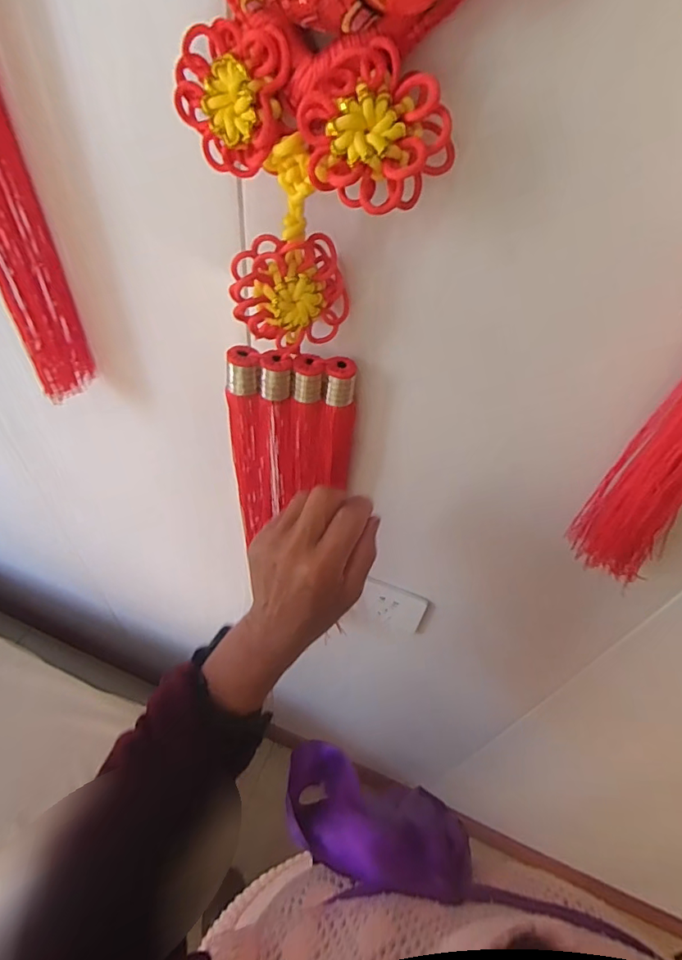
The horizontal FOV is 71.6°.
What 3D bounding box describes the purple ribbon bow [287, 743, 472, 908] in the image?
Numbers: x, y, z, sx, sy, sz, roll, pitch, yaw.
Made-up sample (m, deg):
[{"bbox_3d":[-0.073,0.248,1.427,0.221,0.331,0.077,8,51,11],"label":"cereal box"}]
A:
[{"bbox_3d":[0.014,0.212,0.290,0.125,0.040,0.059,4,40,40],"label":"purple ribbon bow"}]

